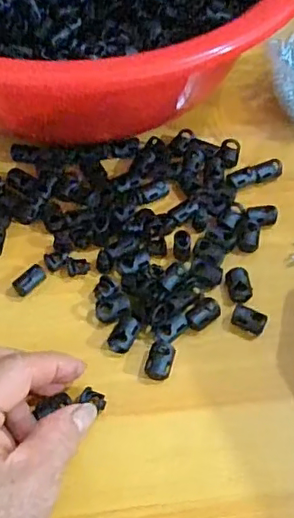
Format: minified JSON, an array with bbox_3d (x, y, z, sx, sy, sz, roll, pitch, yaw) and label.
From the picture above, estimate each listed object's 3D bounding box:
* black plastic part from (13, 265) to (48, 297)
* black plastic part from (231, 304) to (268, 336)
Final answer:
[{"bbox_3d":[-0.071,0.013,0.345,0.010,0.006,0.021,39,67,20],"label":"black plastic part"},{"bbox_3d":[0.059,0.036,0.332,0.019,0.011,0.012,22,62,11],"label":"black plastic part"}]

